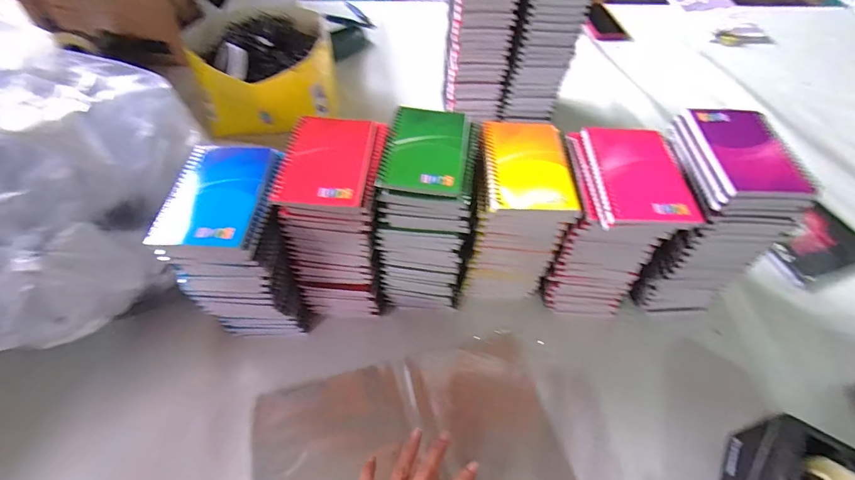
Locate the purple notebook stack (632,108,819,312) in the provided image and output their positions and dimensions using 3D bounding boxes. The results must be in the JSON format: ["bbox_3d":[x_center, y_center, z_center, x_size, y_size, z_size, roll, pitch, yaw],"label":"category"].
[{"bbox_3d":[0.318,-0.025,0.506,0.101,0.217,0.134,4,53,1],"label":"purple notebook stack"}]

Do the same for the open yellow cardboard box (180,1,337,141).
[{"bbox_3d":[-0.285,-0.295,0.759,0.227,0.133,0.206,-4,54,-4],"label":"open yellow cardboard box"}]

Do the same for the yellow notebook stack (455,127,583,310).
[{"bbox_3d":[0.101,-0.022,0.514,0.095,0.195,0.127,7,54,4],"label":"yellow notebook stack"}]

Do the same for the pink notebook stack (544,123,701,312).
[{"bbox_3d":[0.200,-0.008,0.503,0.101,0.213,0.132,6,54,3],"label":"pink notebook stack"}]

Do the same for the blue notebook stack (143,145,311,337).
[{"bbox_3d":[-0.200,0.012,0.479,0.097,0.212,0.119,1,53,-1],"label":"blue notebook stack"}]

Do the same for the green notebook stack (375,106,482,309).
[{"bbox_3d":[0.003,-0.032,0.523,0.100,0.202,0.160,7,54,3],"label":"green notebook stack"}]

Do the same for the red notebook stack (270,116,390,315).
[{"bbox_3d":[-0.100,-0.018,0.509,0.098,0.204,0.142,2,53,0],"label":"red notebook stack"}]

